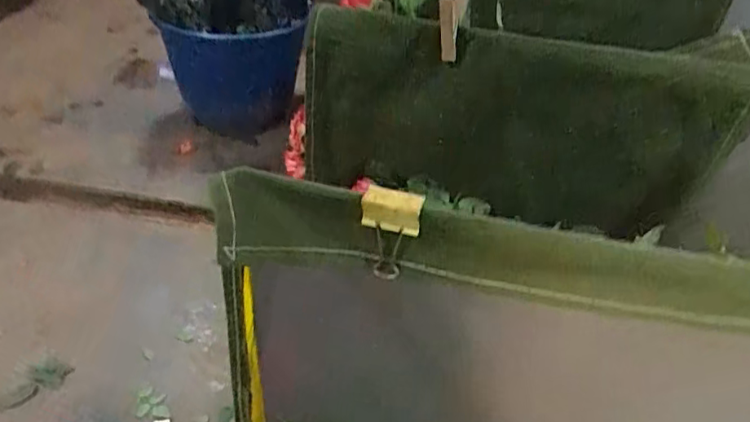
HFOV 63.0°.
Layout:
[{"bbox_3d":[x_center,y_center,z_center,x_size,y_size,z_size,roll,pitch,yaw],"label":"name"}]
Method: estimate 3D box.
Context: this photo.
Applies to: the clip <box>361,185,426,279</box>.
[{"bbox_3d":[0.007,0.015,0.330,0.030,0.059,0.014,11,37,6],"label":"clip"}]

